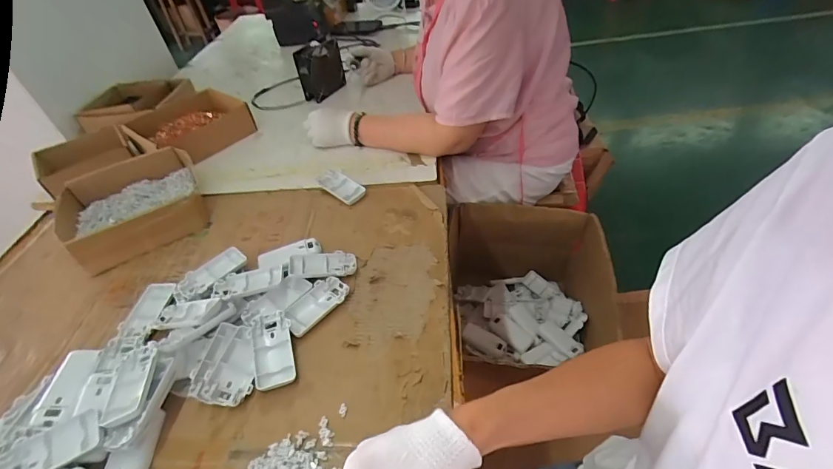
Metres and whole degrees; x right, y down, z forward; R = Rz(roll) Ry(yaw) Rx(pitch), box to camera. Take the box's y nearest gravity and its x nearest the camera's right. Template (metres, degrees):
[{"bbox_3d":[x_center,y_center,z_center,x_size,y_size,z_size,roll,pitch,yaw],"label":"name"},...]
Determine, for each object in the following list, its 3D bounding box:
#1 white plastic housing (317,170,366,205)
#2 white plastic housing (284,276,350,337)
[{"bbox_3d":[-0.138,-0.090,0.750,0.096,0.020,0.044,26,54,27],"label":"white plastic housing"},{"bbox_3d":[-0.137,0.094,0.562,0.050,0.012,0.094,30,56,29],"label":"white plastic housing"}]

